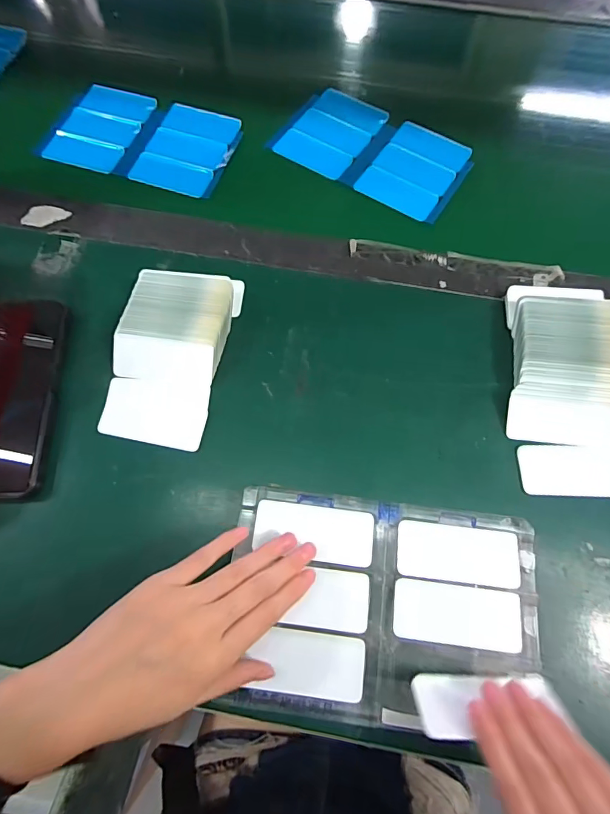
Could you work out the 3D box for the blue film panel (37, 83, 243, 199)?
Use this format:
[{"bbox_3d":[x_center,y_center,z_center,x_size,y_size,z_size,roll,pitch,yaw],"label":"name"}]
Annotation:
[{"bbox_3d":[-0.171,-0.289,0.457,0.191,0.005,0.118,19,70,6],"label":"blue film panel"}]

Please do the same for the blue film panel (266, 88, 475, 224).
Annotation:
[{"bbox_3d":[0.073,-0.276,0.459,0.197,0.006,0.119,30,72,10],"label":"blue film panel"}]

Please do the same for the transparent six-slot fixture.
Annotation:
[{"bbox_3d":[0.053,0.135,0.291,0.199,0.031,0.134,6,68,2],"label":"transparent six-slot fixture"}]

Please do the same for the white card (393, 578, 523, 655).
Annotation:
[{"bbox_3d":[0.102,0.141,0.289,0.081,0.005,0.038,4,70,11],"label":"white card"}]

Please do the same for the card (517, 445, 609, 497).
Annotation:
[{"bbox_3d":[0.210,0.049,0.330,0.084,0.004,0.039,1,69,-1],"label":"card"}]

